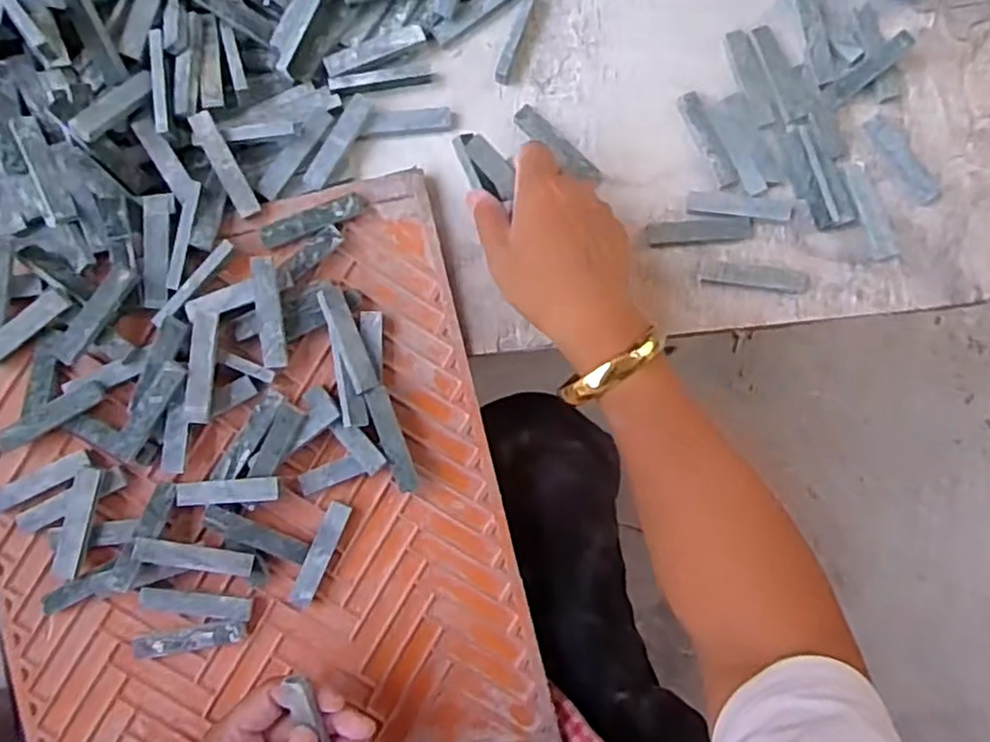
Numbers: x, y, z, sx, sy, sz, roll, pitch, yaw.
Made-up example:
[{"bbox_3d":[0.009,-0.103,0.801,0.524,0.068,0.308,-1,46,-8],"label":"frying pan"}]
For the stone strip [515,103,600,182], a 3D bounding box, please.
[{"bbox_3d":[0.040,-0.141,0.431,0.065,0.006,0.014,40,84,1],"label":"stone strip"}]

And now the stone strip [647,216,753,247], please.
[{"bbox_3d":[0.127,-0.087,0.428,0.062,0.010,0.015,-5,85,-3],"label":"stone strip"}]

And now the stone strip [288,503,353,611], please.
[{"bbox_3d":[-0.101,0.106,0.400,0.013,0.011,0.061,22,84,0],"label":"stone strip"}]

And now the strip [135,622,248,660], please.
[{"bbox_3d":[-0.174,0.154,0.394,0.060,0.008,0.013,-9,85,-3],"label":"strip"}]

